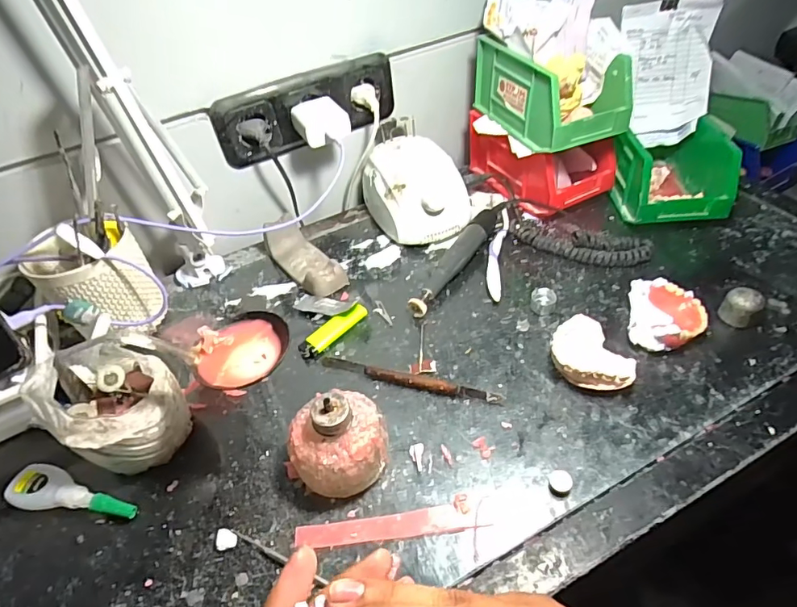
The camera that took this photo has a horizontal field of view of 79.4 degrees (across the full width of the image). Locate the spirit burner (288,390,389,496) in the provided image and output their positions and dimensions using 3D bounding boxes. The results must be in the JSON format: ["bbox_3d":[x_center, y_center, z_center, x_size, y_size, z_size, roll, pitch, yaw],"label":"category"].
[{"bbox_3d":[-0.045,0.105,0.366,0.071,0.073,0.064,-19,46,-11],"label":"spirit burner"}]

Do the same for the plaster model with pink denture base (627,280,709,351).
[{"bbox_3d":[0.250,0.014,0.450,0.062,0.031,0.072,9,47,16],"label":"plaster model with pink denture base"}]

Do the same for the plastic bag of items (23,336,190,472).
[{"bbox_3d":[-0.228,0.083,0.393,0.091,0.104,0.097,5,46,12],"label":"plastic bag of items"}]

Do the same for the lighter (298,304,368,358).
[{"bbox_3d":[-0.067,0.026,0.492,0.022,0.013,0.078,32,57,32],"label":"lighter"}]

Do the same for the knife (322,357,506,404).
[{"bbox_3d":[0.009,0.069,0.442,0.173,0.010,0.014,10,48,17],"label":"knife"}]

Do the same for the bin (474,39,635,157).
[{"bbox_3d":[0.170,-0.250,0.553,0.094,0.082,0.171,-21,47,-13],"label":"bin"}]

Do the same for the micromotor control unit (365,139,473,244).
[{"bbox_3d":[0.022,-0.139,0.598,0.103,0.082,0.139,-22,47,-13],"label":"micromotor control unit"}]

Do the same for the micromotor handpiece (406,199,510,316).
[{"bbox_3d":[0.073,-0.056,0.544,0.022,0.031,0.197,23,53,27],"label":"micromotor handpiece"}]

